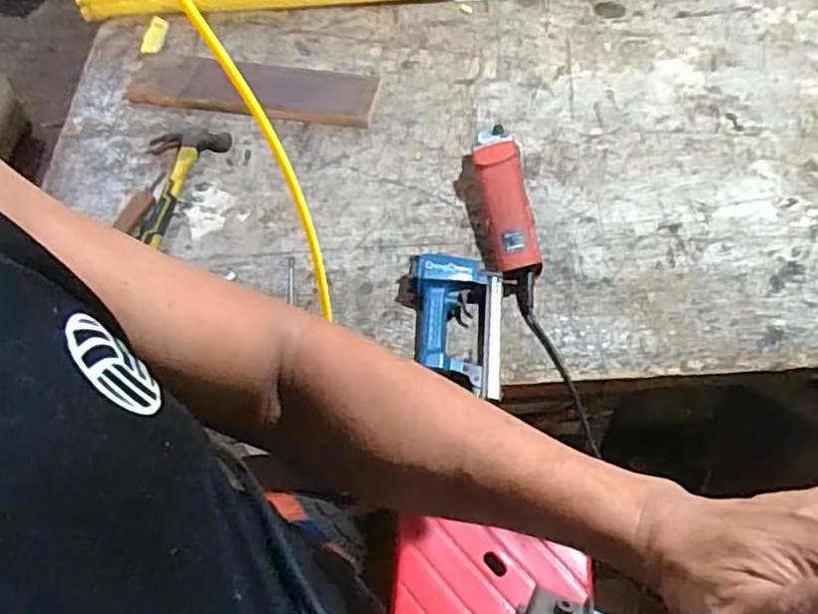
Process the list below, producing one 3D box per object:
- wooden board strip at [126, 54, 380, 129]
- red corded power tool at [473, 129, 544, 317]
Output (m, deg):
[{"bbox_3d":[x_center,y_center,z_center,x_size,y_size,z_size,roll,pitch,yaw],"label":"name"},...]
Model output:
[{"bbox_3d":[-0.270,-0.376,1.159,0.430,0.023,0.120,10,58,8],"label":"wooden board strip"},{"bbox_3d":[0.135,-0.133,0.947,0.066,0.082,0.282,-6,57,-2],"label":"red corded power tool"}]

